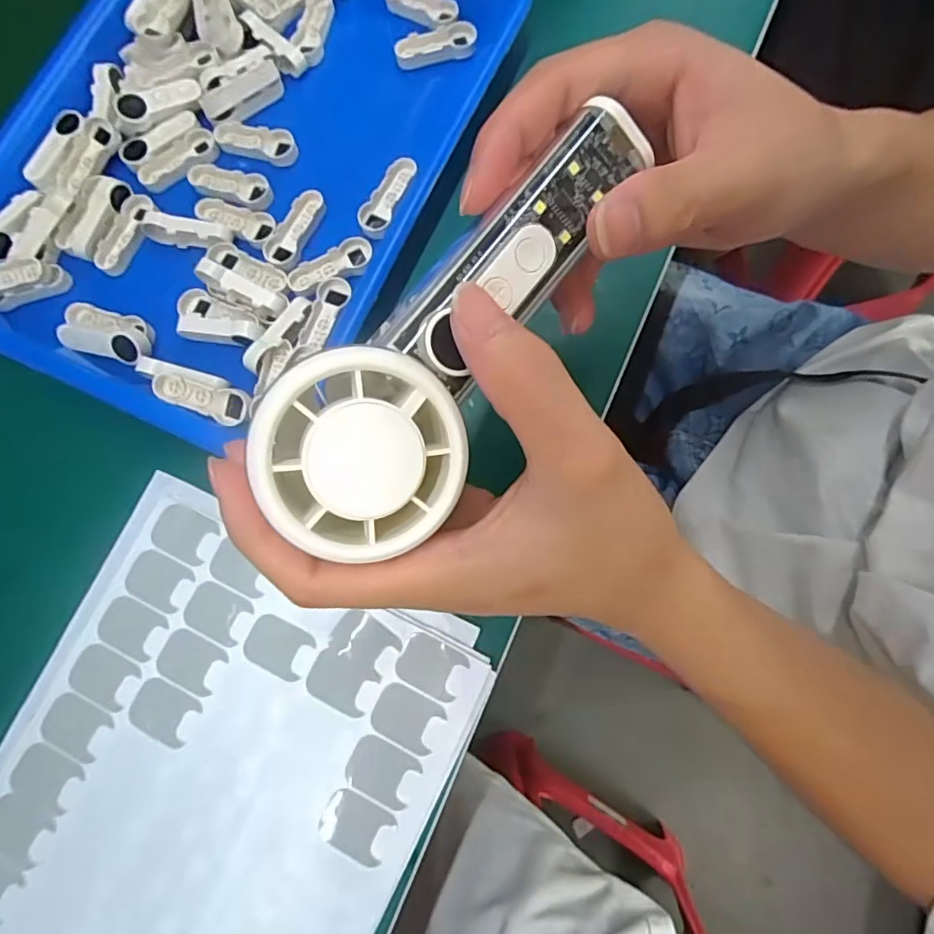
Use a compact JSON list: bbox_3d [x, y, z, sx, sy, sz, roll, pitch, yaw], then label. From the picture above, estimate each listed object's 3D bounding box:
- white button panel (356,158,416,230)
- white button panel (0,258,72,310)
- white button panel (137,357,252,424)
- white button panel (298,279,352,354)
[{"bbox_3d":[-0.046,-0.159,0.325,0.015,0.011,0.047,32,82,10],"label":"white button panel"},{"bbox_3d":[-0.262,-0.105,0.319,0.055,0.015,0.020,-13,78,1],"label":"white button panel"},{"bbox_3d":[-0.145,-0.041,0.294,0.066,0.013,0.022,18,80,7],"label":"white button panel"},{"bbox_3d":[-0.081,-0.085,0.311,0.016,0.006,0.046,24,81,8],"label":"white button panel"}]

